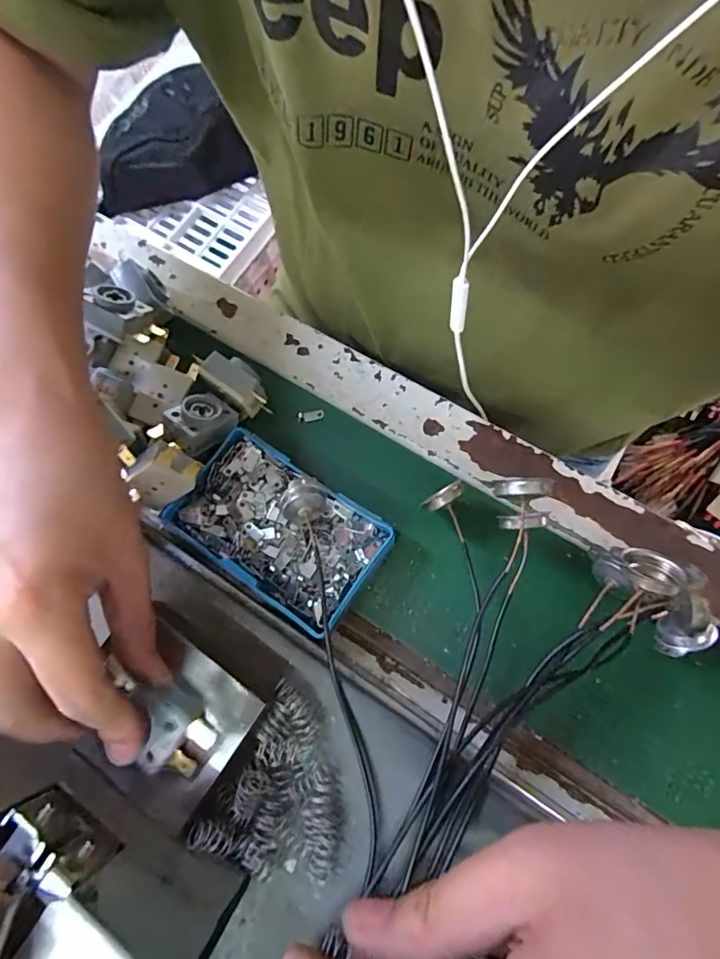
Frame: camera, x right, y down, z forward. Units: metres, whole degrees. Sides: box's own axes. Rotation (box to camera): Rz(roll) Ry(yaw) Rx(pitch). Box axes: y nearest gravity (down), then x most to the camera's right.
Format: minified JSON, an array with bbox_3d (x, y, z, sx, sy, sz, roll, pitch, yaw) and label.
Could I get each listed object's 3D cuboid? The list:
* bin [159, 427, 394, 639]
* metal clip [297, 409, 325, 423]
[{"bbox_3d":[-0.046,0.028,0.280,0.113,0.027,0.070,33,79,13],"label":"bin"},{"bbox_3d":[-0.032,-0.041,0.319,0.017,0.004,0.007,-6,73,3],"label":"metal clip"}]

